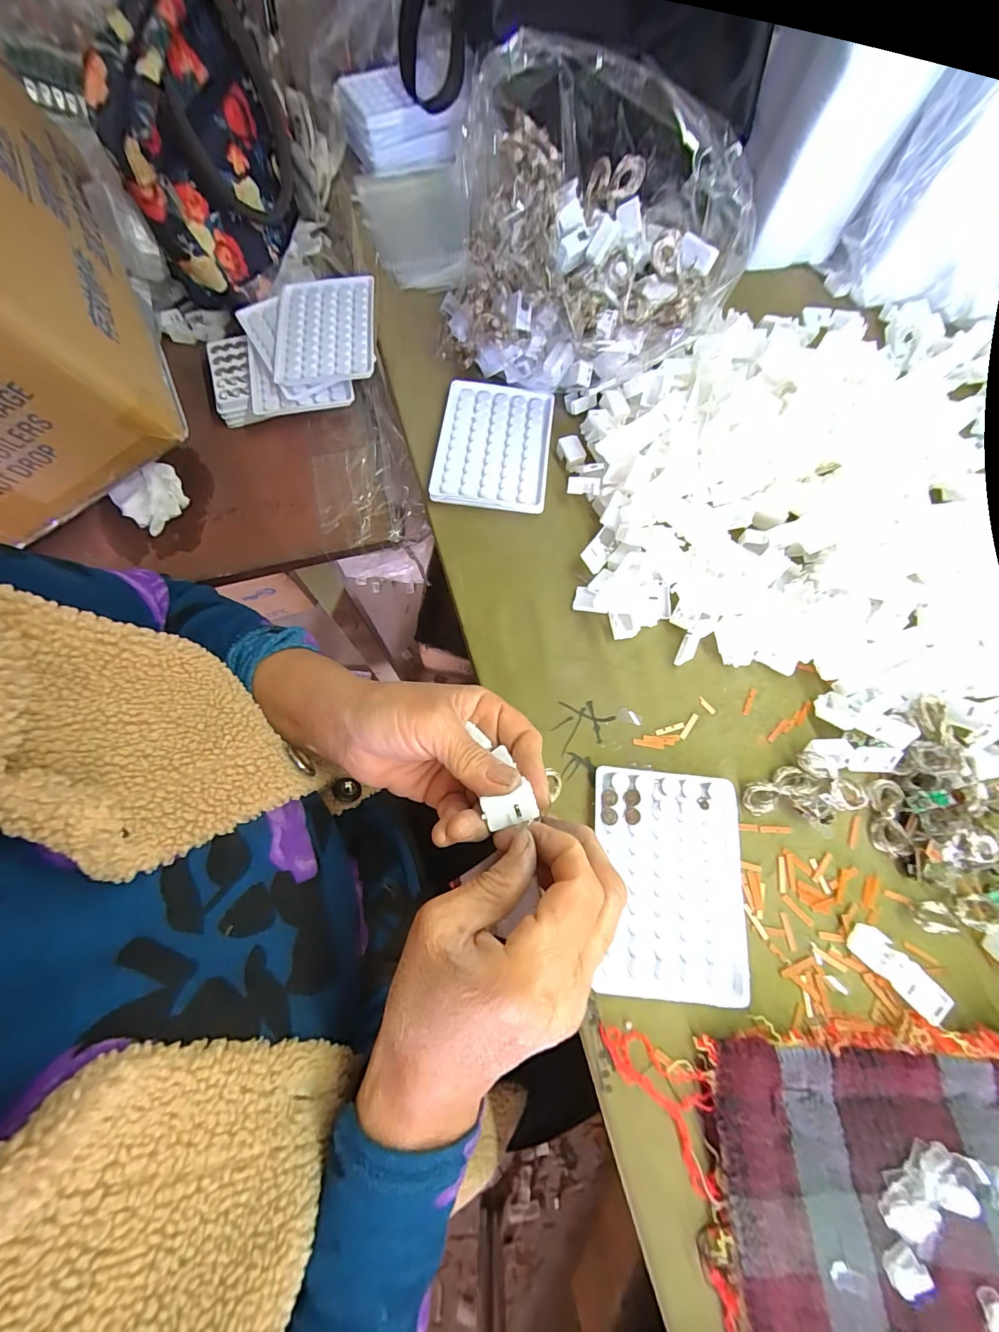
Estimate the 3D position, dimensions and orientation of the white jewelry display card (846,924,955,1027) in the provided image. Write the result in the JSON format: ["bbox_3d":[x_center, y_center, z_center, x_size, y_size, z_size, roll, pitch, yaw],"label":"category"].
[{"bbox_3d":[0.242,0.185,0.265,0.020,0.009,0.057,-42,77,-12],"label":"white jewelry display card"}]

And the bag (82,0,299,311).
[{"bbox_3d":[-0.273,-0.503,0.410,0.104,0.138,0.251,-8,72,-2],"label":"bag"}]

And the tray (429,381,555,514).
[{"bbox_3d":[-0.005,-0.193,0.380,0.094,0.013,0.127,6,72,2],"label":"tray"}]

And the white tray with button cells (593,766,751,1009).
[{"bbox_3d":[0.109,0.136,0.278,0.094,0.013,0.130,4,72,2],"label":"white tray with button cells"}]

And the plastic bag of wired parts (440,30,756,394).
[{"bbox_3d":[0.074,-0.328,0.346,0.217,0.136,0.167,28,75,9],"label":"plastic bag of wired parts"}]

